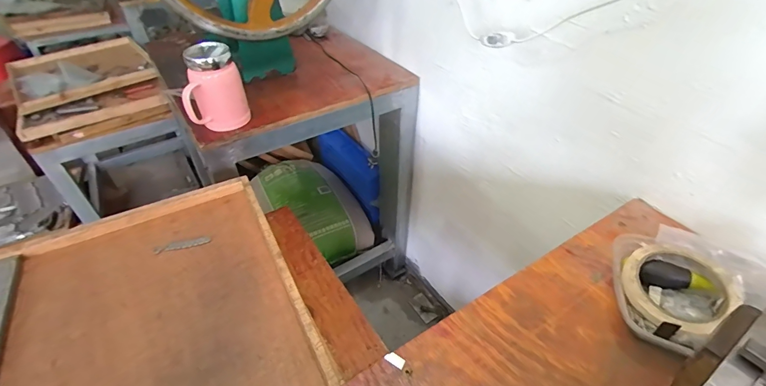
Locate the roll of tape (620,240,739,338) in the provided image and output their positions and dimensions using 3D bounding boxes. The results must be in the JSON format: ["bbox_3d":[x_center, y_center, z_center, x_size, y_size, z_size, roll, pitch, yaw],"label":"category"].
[{"bbox_3d":[0.312,0.099,0.396,0.101,0.026,0.100,0,42,0],"label":"roll of tape"}]

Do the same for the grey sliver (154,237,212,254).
[{"bbox_3d":[-0.293,0.075,0.546,0.076,0.004,0.014,-11,43,-12],"label":"grey sliver"}]

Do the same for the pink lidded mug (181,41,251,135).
[{"bbox_3d":[-0.299,-0.174,0.668,0.096,0.138,0.116,-13,43,-14],"label":"pink lidded mug"}]

